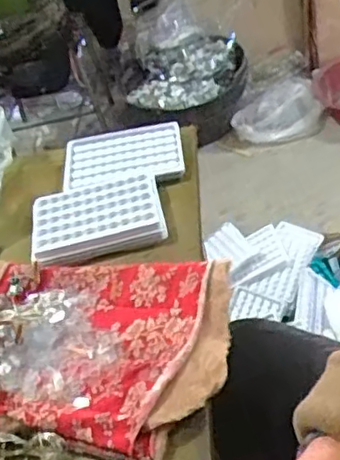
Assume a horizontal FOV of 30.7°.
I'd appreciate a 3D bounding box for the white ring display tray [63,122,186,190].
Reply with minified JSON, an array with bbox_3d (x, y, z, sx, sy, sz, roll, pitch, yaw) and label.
[{"bbox_3d":[-0.051,-0.079,0.672,0.129,0.015,0.089,-13,39,1],"label":"white ring display tray"}]

